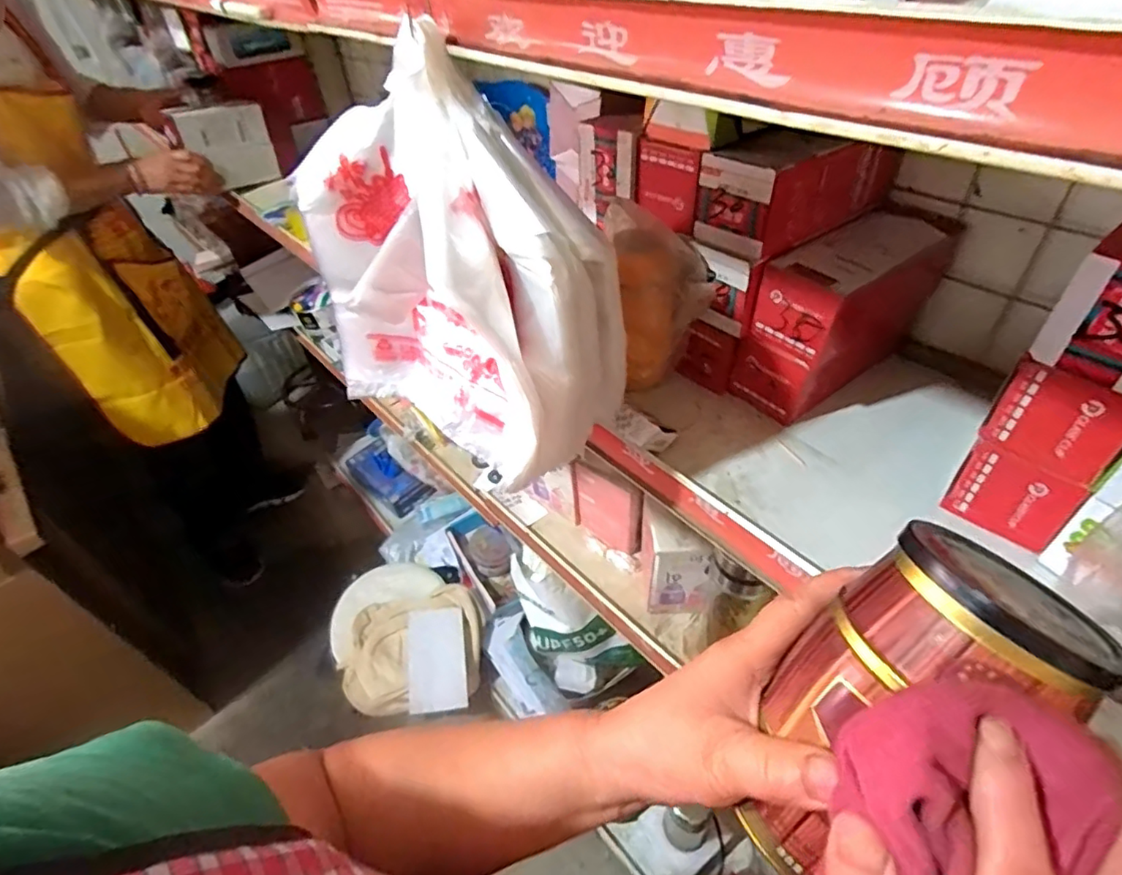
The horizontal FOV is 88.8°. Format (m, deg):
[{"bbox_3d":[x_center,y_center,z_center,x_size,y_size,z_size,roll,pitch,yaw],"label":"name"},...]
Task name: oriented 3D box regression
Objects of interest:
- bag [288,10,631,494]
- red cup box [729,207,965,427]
[{"bbox_3d":[-0.079,-0.116,0.402,0.225,0.233,0.121,33,56,32],"label":"bag"},{"bbox_3d":[0.257,-0.115,0.524,0.197,0.135,0.072,-29,49,-23],"label":"red cup box"}]

